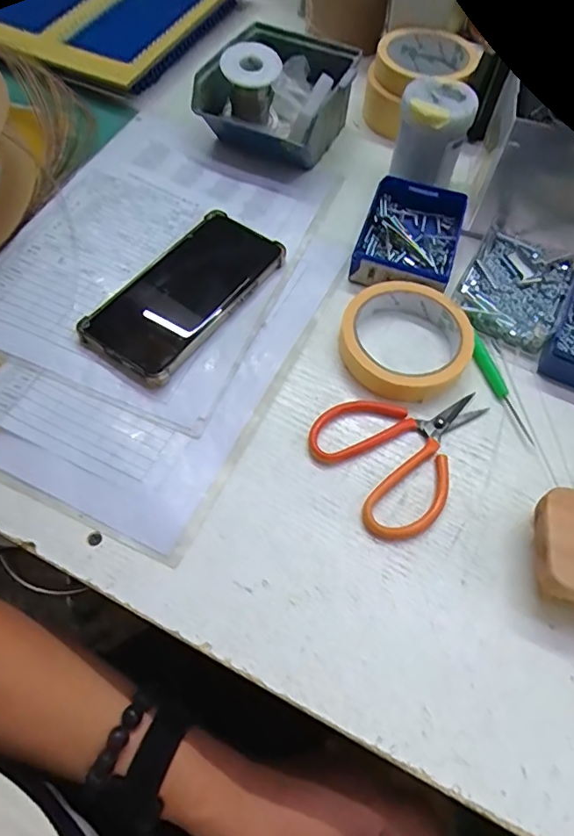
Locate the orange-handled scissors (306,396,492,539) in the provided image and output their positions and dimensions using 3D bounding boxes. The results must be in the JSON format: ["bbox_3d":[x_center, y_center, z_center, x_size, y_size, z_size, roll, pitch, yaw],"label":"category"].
[{"bbox_3d":[0.085,0.017,0.358,0.119,0.006,0.098,-29,65,-17],"label":"orange-handled scissors"}]

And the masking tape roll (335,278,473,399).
[{"bbox_3d":[0.088,-0.064,0.390,0.094,0.026,0.101,1,60,-1],"label":"masking tape roll"}]

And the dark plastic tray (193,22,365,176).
[{"bbox_3d":[-0.002,-0.304,0.495,0.114,0.083,0.153,28,63,14],"label":"dark plastic tray"}]

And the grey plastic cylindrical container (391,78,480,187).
[{"bbox_3d":[0.127,-0.248,0.464,0.061,0.070,0.060,1,60,-2],"label":"grey plastic cylindrical container"}]

